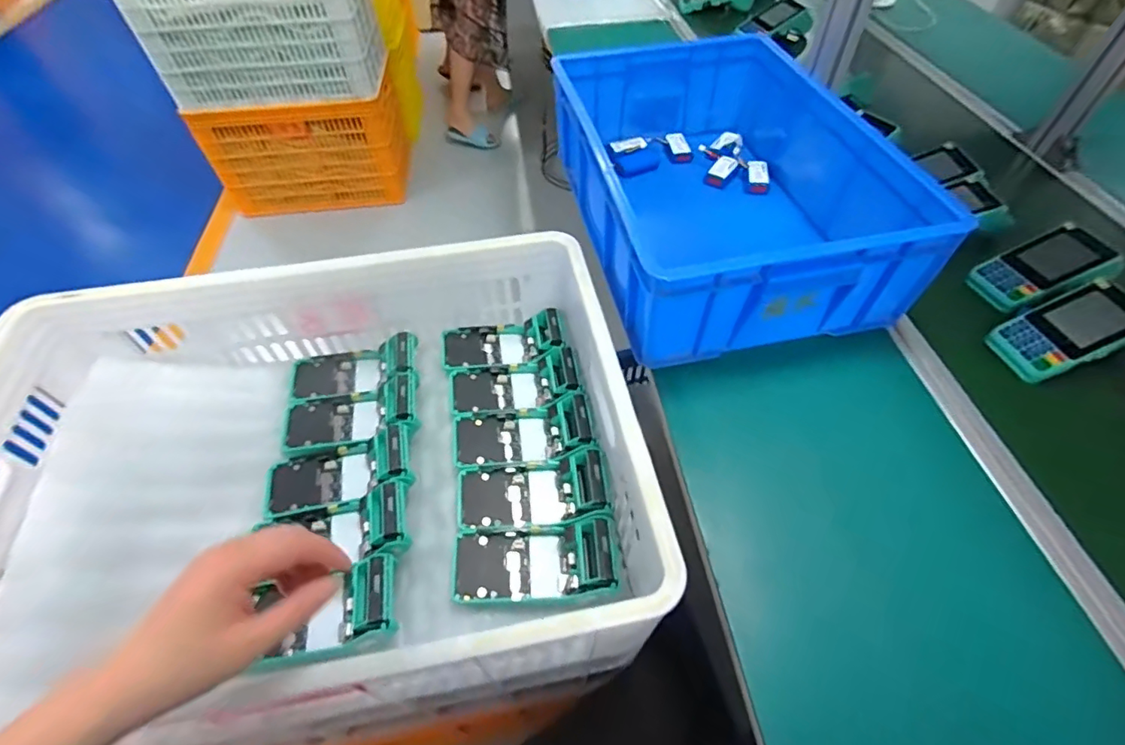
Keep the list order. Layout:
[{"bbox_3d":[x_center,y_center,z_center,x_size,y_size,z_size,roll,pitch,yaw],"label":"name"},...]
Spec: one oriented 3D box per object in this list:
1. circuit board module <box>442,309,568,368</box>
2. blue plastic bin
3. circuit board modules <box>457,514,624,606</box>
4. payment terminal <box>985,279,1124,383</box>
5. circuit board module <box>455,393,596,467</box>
[{"bbox_3d":[-0.082,-0.040,0.716,0.169,0.047,0.078,-5,52,-3],"label":"circuit board module"},{"bbox_3d":[0.199,-0.265,0.695,0.339,0.148,0.515,-10,53,-7],"label":"blue plastic bin"},{"bbox_3d":[-0.028,0.198,0.539,0.165,0.046,0.071,-3,52,-1],"label":"circuit board modules"},{"bbox_3d":[0.569,-0.039,0.587,0.143,0.046,0.082,-24,53,5],"label":"payment terminal"},{"bbox_3d":[-0.047,0.076,0.628,0.163,0.044,0.074,-7,52,-4],"label":"circuit board module"}]

